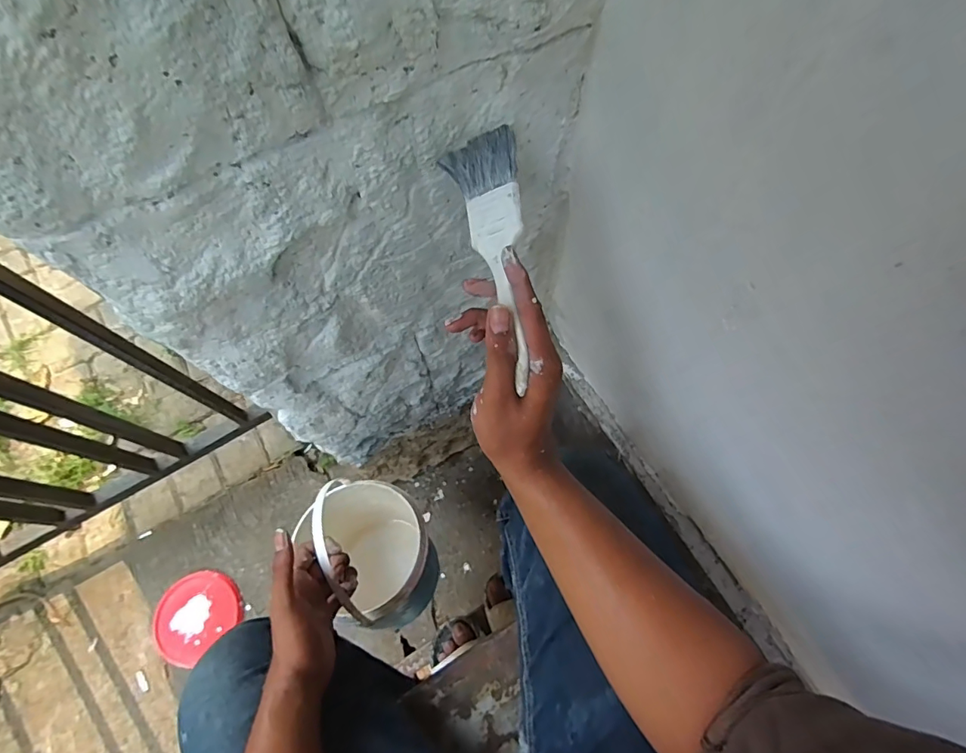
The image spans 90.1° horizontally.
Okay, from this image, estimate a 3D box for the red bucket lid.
[{"bbox_3d":[-0.621,0.512,1.043,0.179,0.015,0.165,-1,68,2],"label":"red bucket lid"}]

